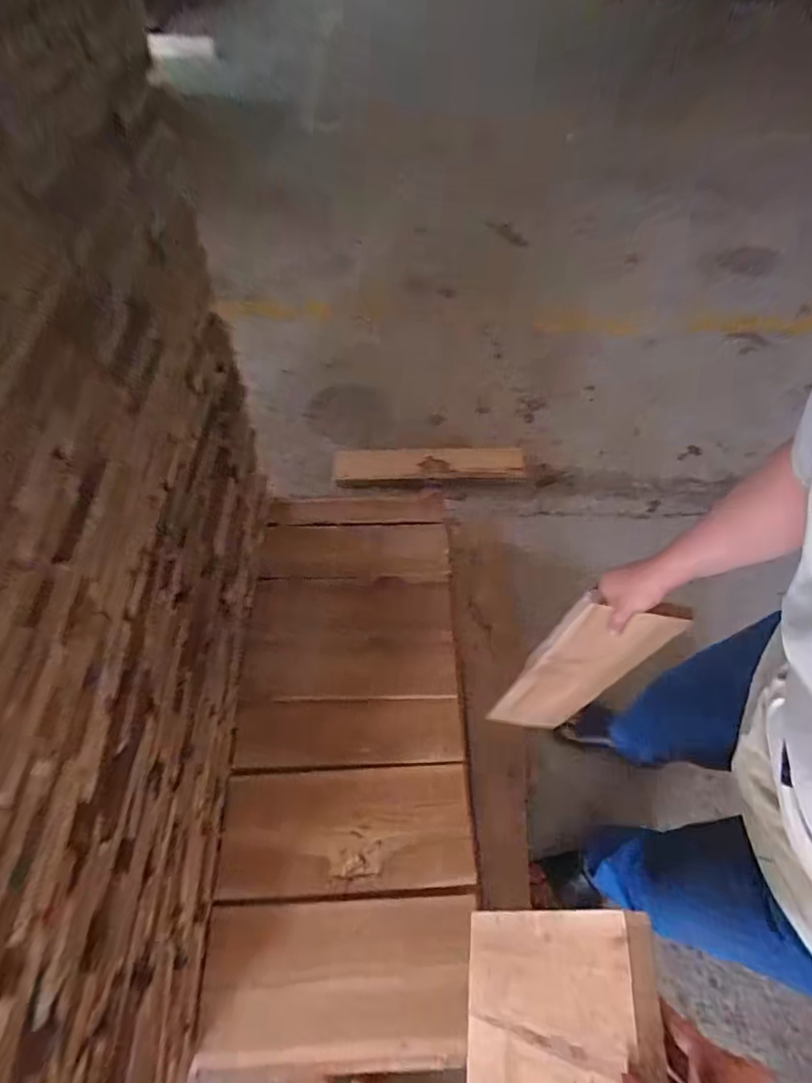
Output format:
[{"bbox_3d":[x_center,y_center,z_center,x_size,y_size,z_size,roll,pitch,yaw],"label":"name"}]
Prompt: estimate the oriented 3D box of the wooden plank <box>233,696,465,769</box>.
[{"bbox_3d":[-0.117,0.398,1.102,0.462,0.033,0.138,0,57,-4],"label":"wooden plank"}]

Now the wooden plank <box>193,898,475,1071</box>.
[{"bbox_3d":[-0.108,0.735,0.871,0.439,0.026,0.223,0,57,-4],"label":"wooden plank"}]

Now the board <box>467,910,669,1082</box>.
[{"bbox_3d":[0.151,0.555,0.585,0.025,0.493,0.225,13,52,-5],"label":"board"}]

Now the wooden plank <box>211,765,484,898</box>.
[{"bbox_3d":[-0.109,0.549,1.003,0.463,0.033,0.208,0,57,-4],"label":"wooden plank"}]

